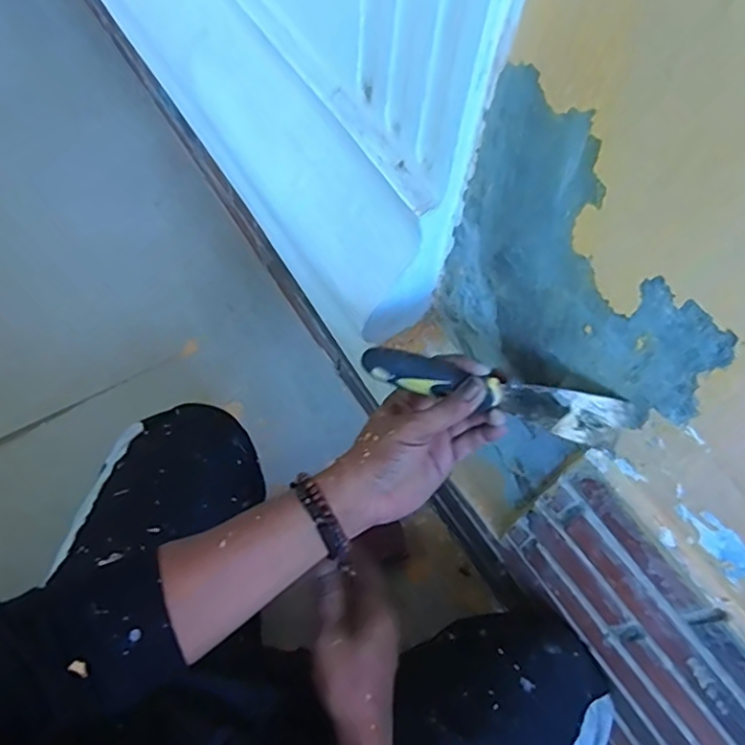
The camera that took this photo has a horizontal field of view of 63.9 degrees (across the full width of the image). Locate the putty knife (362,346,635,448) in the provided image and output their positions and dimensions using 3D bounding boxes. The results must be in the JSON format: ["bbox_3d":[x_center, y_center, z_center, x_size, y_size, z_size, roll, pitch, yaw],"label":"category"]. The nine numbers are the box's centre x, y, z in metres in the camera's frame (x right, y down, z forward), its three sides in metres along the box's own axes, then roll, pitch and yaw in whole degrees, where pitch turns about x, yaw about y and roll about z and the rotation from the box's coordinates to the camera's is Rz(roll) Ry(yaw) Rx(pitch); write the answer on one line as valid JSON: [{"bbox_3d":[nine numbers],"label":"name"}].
[{"bbox_3d":[0.089,0.012,0.450,0.196,0.053,0.030,15,63,13],"label":"putty knife"}]

